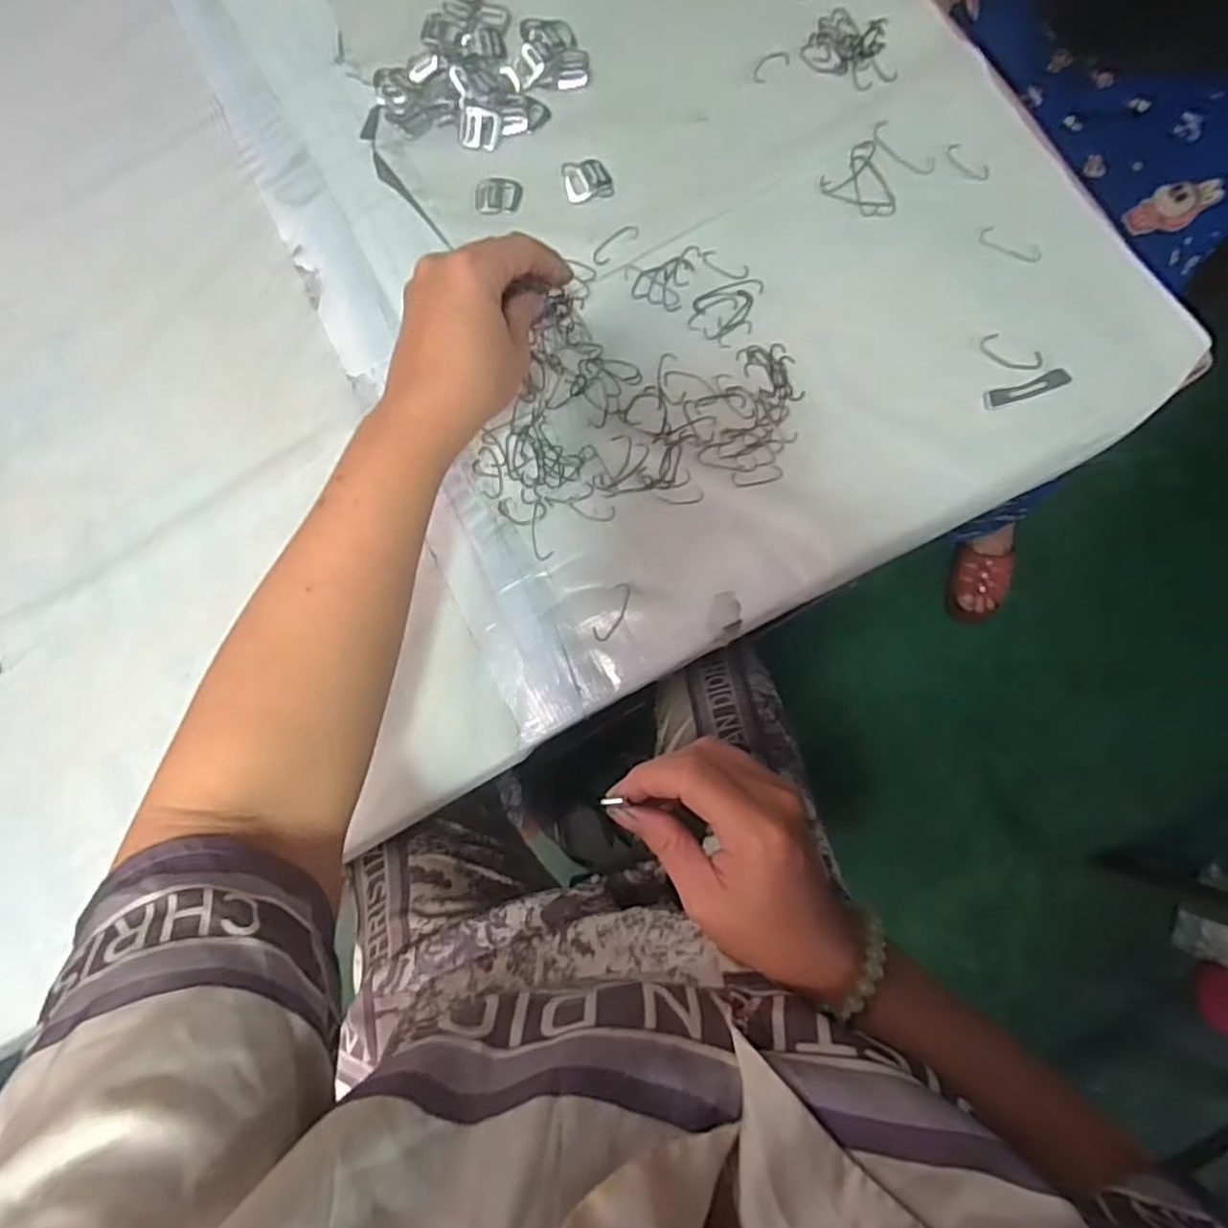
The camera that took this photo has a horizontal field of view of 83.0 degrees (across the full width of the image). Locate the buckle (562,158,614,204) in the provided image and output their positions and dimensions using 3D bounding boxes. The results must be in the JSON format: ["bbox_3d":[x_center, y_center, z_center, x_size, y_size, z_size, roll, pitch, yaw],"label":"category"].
[{"bbox_3d":[-0.019,-0.312,0.498,0.034,0.004,0.032,-10,81,1],"label":"buckle"}]

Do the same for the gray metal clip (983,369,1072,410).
[{"bbox_3d":[0.265,-0.145,0.447,0.052,0.009,0.012,-17,81,0],"label":"gray metal clip"}]

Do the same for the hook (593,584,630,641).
[{"bbox_3d":[0.000,-0.001,0.444,0.014,0.004,0.040,26,83,6],"label":"hook"}]

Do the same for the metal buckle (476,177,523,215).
[{"bbox_3d":[-0.083,-0.302,0.500,0.034,0.004,0.028,-1,81,2],"label":"metal buckle"}]

